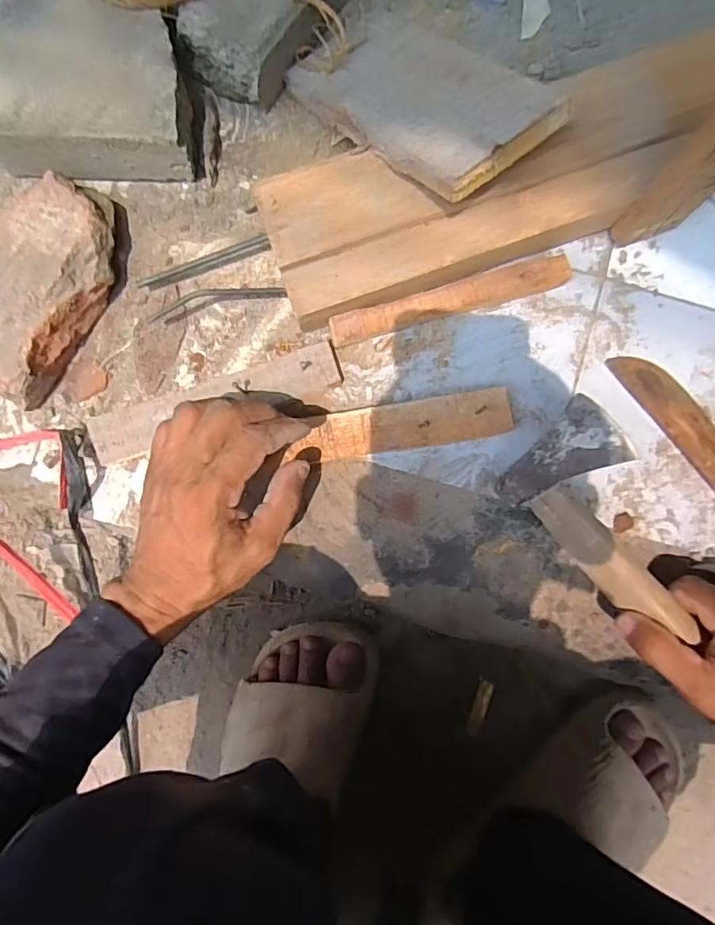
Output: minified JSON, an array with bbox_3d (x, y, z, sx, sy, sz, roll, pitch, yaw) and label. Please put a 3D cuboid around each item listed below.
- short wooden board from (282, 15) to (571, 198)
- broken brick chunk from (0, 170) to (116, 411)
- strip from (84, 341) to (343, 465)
[{"bbox_3d":[0.042,-0.264,0.399,0.099,0.013,0.194,-39,64,-4],"label":"short wooden board"},{"bbox_3d":[-0.245,-0.132,0.421,0.085,0.047,0.154,33,88,0],"label":"broken brick chunk"},{"bbox_3d":[-0.109,-0.047,0.438,0.196,0.022,0.035,-19,89,-1],"label":"strip"}]

